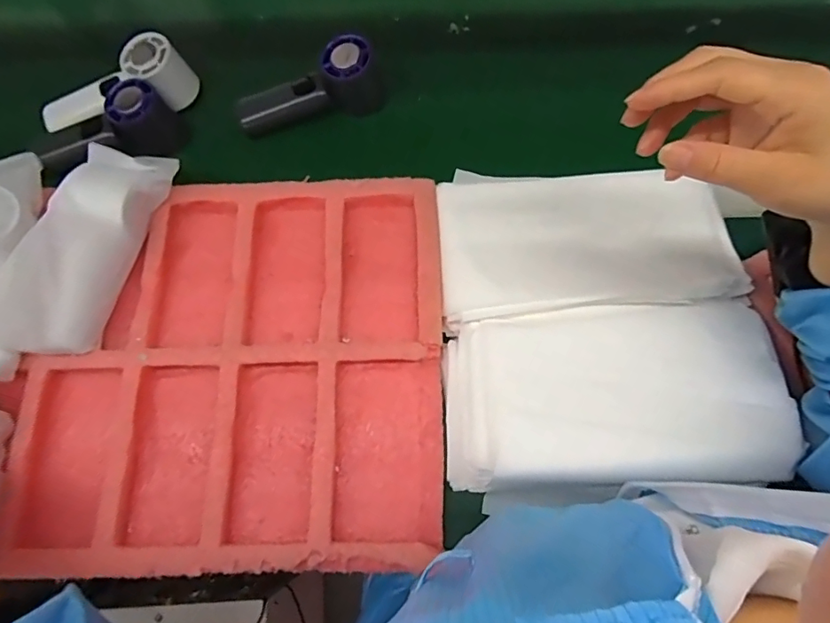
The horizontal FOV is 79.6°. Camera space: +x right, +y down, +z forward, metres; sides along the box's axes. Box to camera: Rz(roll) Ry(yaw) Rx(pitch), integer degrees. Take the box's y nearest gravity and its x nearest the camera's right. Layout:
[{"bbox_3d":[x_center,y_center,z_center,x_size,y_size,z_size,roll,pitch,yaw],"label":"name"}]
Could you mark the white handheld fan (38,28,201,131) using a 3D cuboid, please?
[{"bbox_3d":[-0.306,-0.224,0.512,0.152,0.059,0.055,-27,72,-8],"label":"white handheld fan"}]

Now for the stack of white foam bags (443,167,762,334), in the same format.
[{"bbox_3d":[0.149,-0.063,0.437,0.248,0.021,0.128,-3,69,1],"label":"stack of white foam bags"}]

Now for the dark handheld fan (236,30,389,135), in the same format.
[{"bbox_3d":[-0.109,-0.227,0.521,0.150,0.058,0.050,-17,69,9],"label":"dark handheld fan"}]

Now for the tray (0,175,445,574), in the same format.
[{"bbox_3d":[-0.148,0.038,0.429,0.337,0.034,0.324,-1,69,2],"label":"tray"}]

